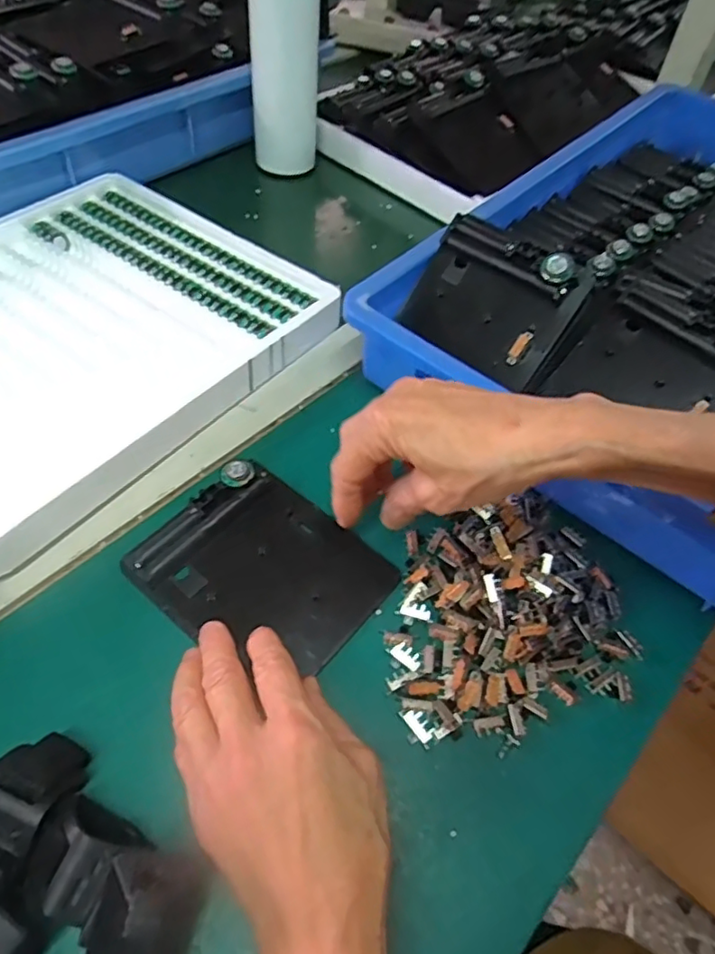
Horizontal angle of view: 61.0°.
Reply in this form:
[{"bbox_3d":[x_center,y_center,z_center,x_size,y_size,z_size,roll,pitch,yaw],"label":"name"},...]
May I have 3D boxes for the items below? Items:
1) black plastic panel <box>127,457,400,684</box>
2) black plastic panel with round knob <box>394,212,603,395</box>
[{"bbox_3d":[-0.053,0.052,0.358,0.126,0.022,0.106,32,58,19],"label":"black plastic panel"},{"bbox_3d":[0.092,-0.122,0.420,0.108,0.022,0.088,35,100,17],"label":"black plastic panel with round knob"}]

